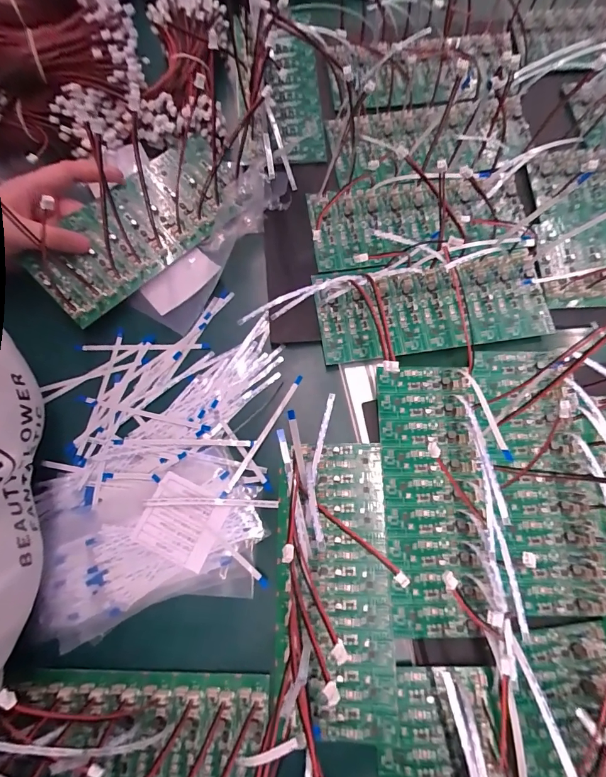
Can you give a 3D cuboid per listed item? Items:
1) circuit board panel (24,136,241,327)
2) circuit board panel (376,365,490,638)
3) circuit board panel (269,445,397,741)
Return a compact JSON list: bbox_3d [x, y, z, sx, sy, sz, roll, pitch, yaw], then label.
[{"bbox_3d":[-0.143,-0.147,0.343,0.193,0.021,0.083,-41,91,-12],"label":"circuit board panel"},{"bbox_3d":[0.097,0.078,0.294,0.069,0.005,0.193,0,75,0],"label":"circuit board panel"},{"bbox_3d":[0.022,0.139,0.284,0.083,0.010,0.190,1,75,0],"label":"circuit board panel"}]

